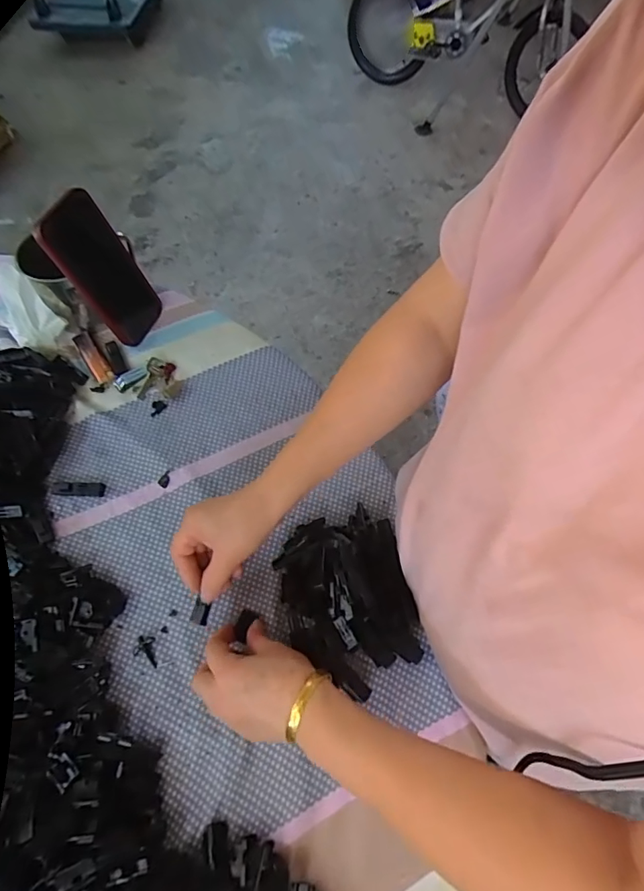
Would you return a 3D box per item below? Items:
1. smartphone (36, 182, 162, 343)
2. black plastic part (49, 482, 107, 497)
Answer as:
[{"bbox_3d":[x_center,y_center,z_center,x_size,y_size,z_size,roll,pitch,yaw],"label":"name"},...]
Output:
[{"bbox_3d":[-0.237,-0.191,0.528,0.017,0.158,0.072,24,67,29],"label":"smartphone"},{"bbox_3d":[-0.251,0.044,0.489,0.055,0.006,0.013,2,63,-2],"label":"black plastic part"}]

